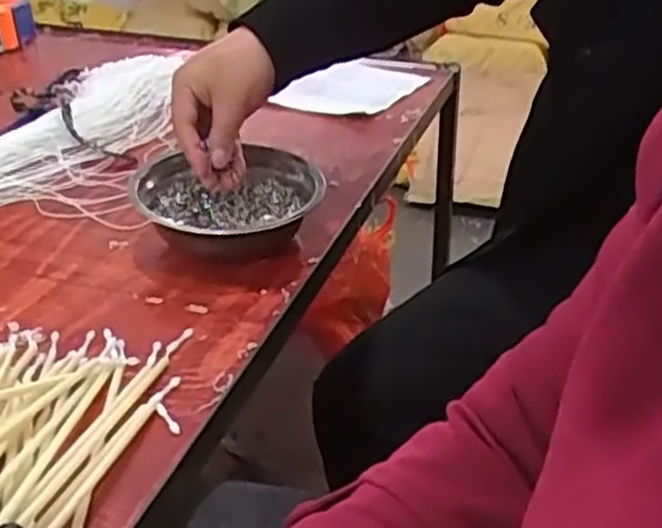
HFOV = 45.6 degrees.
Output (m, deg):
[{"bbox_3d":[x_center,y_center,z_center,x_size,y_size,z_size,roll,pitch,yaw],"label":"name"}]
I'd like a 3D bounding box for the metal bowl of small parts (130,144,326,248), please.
[{"bbox_3d":[-0.086,-0.047,0.676,0.146,0.055,0.140,0,30,0],"label":"metal bowl of small parts"}]

